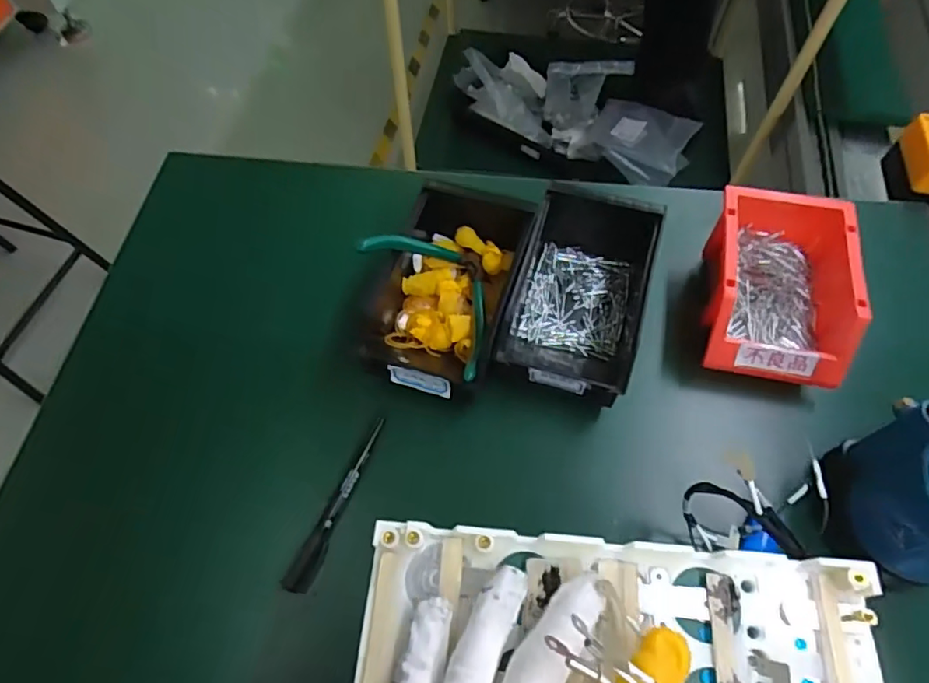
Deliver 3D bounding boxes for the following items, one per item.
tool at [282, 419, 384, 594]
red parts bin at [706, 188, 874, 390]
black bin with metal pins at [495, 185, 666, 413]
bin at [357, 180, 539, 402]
[{"bbox_3d":[-0.098,0.122,0.441,0.017,0.016,0.137,18,63,11],"label":"tool"},{"bbox_3d":[0.260,-0.054,0.485,0.117,0.060,0.170,9,61,7],"label":"red parts bin"},{"bbox_3d":[0.095,-0.028,0.490,0.098,0.085,0.153,16,62,10],"label":"black bin with metal pins"},{"bbox_3d":[-0.011,-0.049,0.490,0.112,0.066,0.188,17,63,11],"label":"bin"}]

